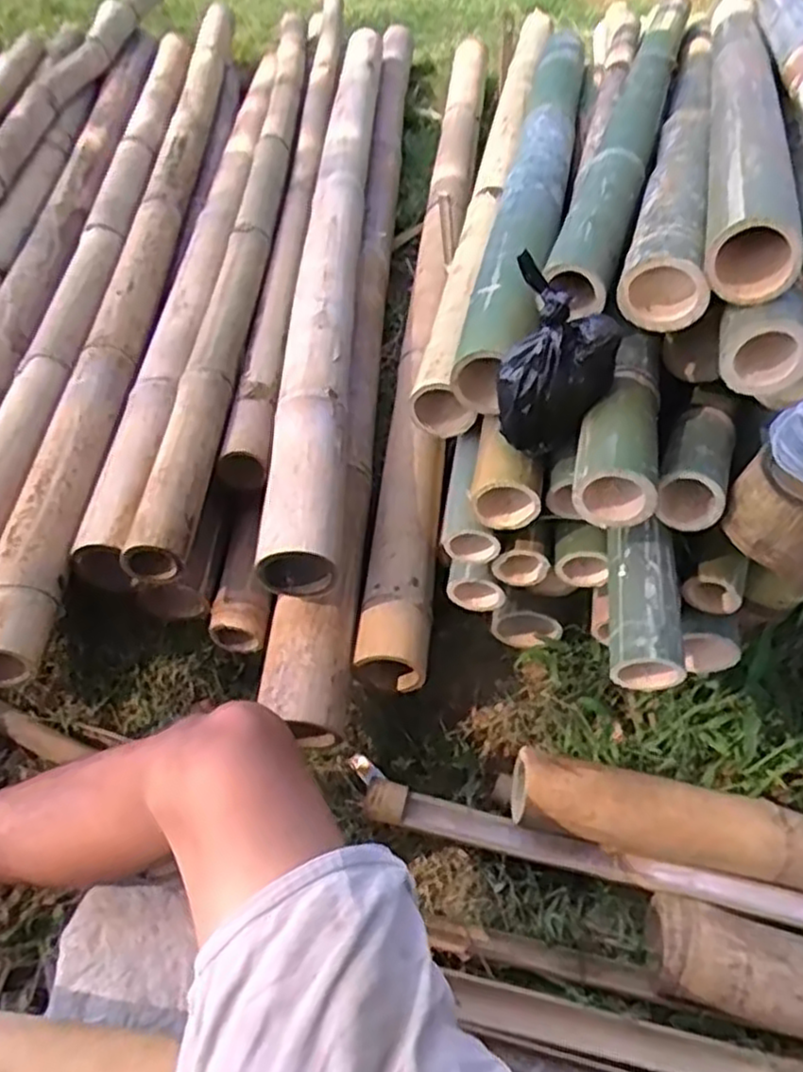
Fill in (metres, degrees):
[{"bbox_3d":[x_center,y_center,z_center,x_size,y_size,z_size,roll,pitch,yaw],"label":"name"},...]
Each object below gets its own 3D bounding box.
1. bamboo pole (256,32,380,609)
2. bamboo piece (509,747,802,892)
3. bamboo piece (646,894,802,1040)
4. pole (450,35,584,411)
[{"bbox_3d":[-0.102,-0.492,1.146,0.083,0.093,1.357,2,47,-1],"label":"bamboo pole"},{"bbox_3d":[0.306,0.301,0.749,0.383,0.081,0.073,10,48,6],"label":"bamboo piece"},{"bbox_3d":[0.339,0.410,0.674,0.210,0.083,0.086,15,48,10],"label":"bamboo piece"},{"bbox_3d":[0.165,-0.448,0.921,0.084,0.090,0.844,12,48,8],"label":"pole"}]

